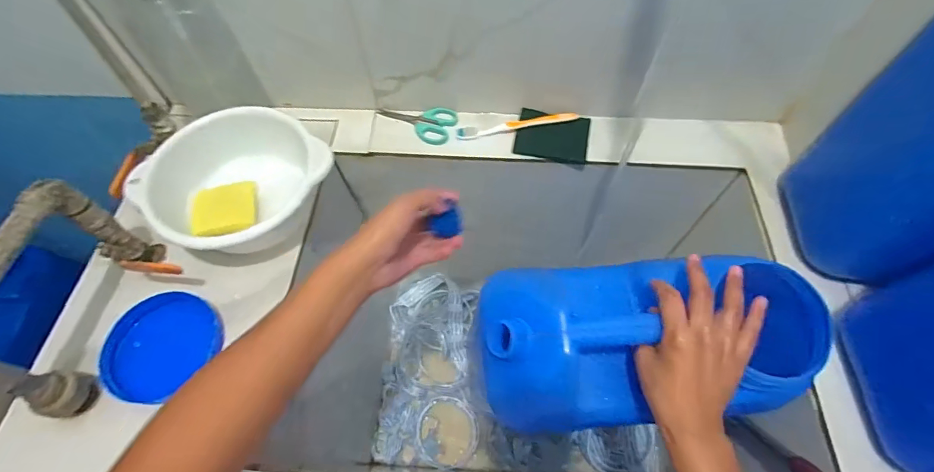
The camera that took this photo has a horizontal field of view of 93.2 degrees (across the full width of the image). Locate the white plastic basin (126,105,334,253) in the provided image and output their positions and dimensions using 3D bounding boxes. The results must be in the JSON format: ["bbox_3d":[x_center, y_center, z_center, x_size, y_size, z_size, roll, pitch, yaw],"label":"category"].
[{"bbox_3d":[-0.278,-0.060,0.546,0.181,0.087,0.184,-1,61,1],"label":"white plastic basin"}]

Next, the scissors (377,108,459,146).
[{"bbox_3d":[-0.078,-0.172,0.655,0.122,0.009,0.064,17,62,11],"label":"scissors"}]

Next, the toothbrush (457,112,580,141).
[{"bbox_3d":[0.072,-0.160,0.635,0.173,0.012,0.017,-11,61,-4],"label":"toothbrush"}]

